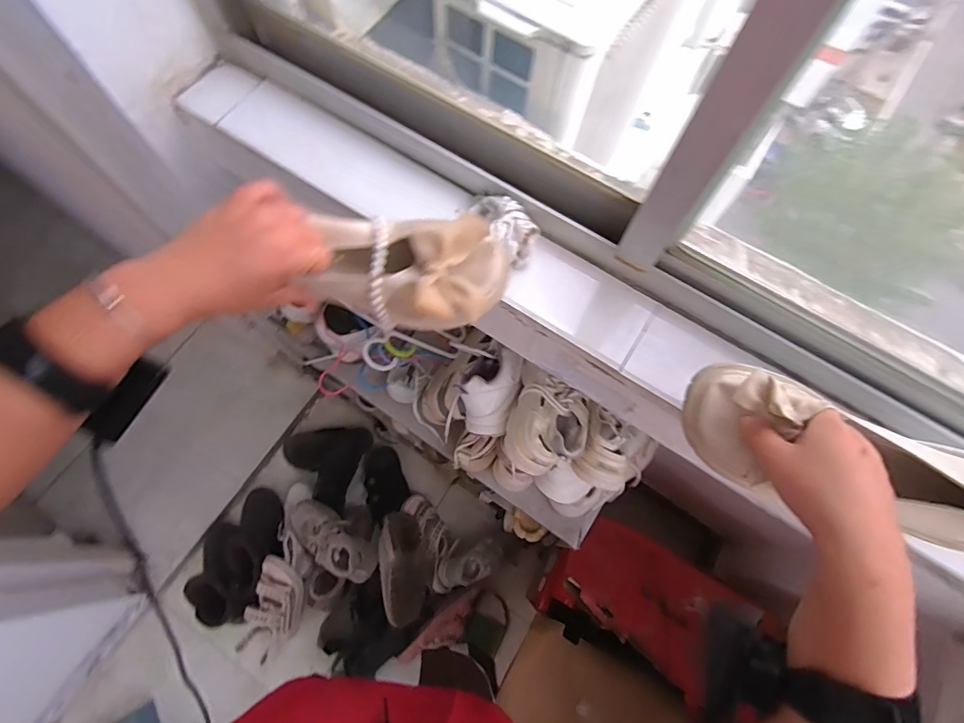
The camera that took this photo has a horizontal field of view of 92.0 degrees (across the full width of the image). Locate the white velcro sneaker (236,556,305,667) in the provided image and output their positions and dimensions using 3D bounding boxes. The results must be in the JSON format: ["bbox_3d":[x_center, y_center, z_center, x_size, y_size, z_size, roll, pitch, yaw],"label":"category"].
[{"bbox_3d":[-0.526,0.625,1.166,0.125,0.094,0.234,23,71,7],"label":"white velcro sneaker"}]

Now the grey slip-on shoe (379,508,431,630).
[{"bbox_3d":[-0.197,0.521,1.185,0.122,0.071,0.265,-10,70,-5],"label":"grey slip-on shoe"}]

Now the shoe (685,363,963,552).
[{"bbox_3d":[0.297,0.074,0.371,0.251,0.083,0.088,23,71,14],"label":"shoe"}]

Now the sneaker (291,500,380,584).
[{"bbox_3d":[-0.388,0.470,1.220,0.267,0.118,0.116,35,73,11],"label":"sneaker"}]

